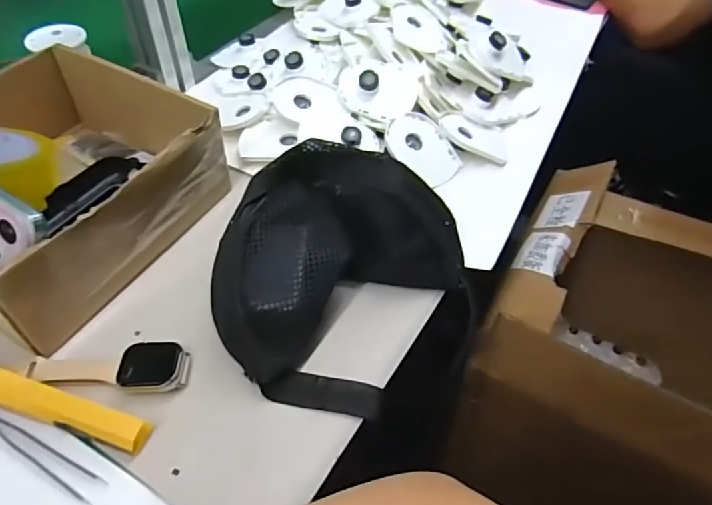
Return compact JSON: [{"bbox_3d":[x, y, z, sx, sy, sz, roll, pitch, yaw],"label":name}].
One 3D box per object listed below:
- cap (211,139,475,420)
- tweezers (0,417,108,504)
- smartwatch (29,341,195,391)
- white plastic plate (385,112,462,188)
[{"bbox_3d":[-0.004,0.007,0.363,0.193,0.087,0.173,-11,51,-11],"label":"cap"},{"bbox_3d":[-0.208,0.116,0.318,0.123,0.015,0.015,19,51,18],"label":"tweezers"},{"bbox_3d":[-0.165,0.079,0.349,0.101,0.012,0.035,-3,50,-4],"label":"smartwatch"},{"bbox_3d":[0.063,-0.098,0.490,0.055,0.006,0.074,-38,88,-20],"label":"white plastic plate"}]

